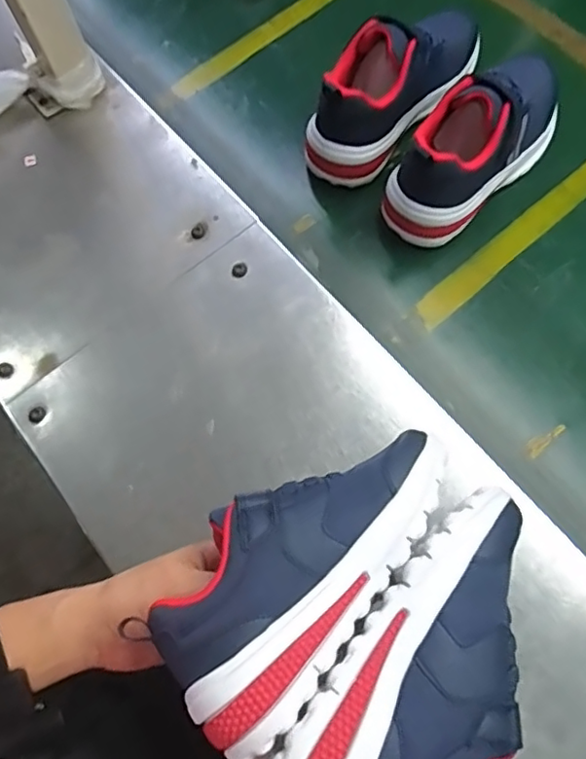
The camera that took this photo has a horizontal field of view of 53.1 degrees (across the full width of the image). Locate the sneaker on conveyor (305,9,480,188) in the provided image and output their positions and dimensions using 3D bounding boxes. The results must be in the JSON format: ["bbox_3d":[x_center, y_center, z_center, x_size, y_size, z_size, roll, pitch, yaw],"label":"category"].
[{"bbox_3d":[0.097,-0.272,0.541,0.069,0.106,0.191,43,76,13],"label":"sneaker on conveyor"}]

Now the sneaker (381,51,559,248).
[{"bbox_3d":[0.164,-0.206,0.515,0.198,0.102,0.069,-42,76,-13],"label":"sneaker"}]

